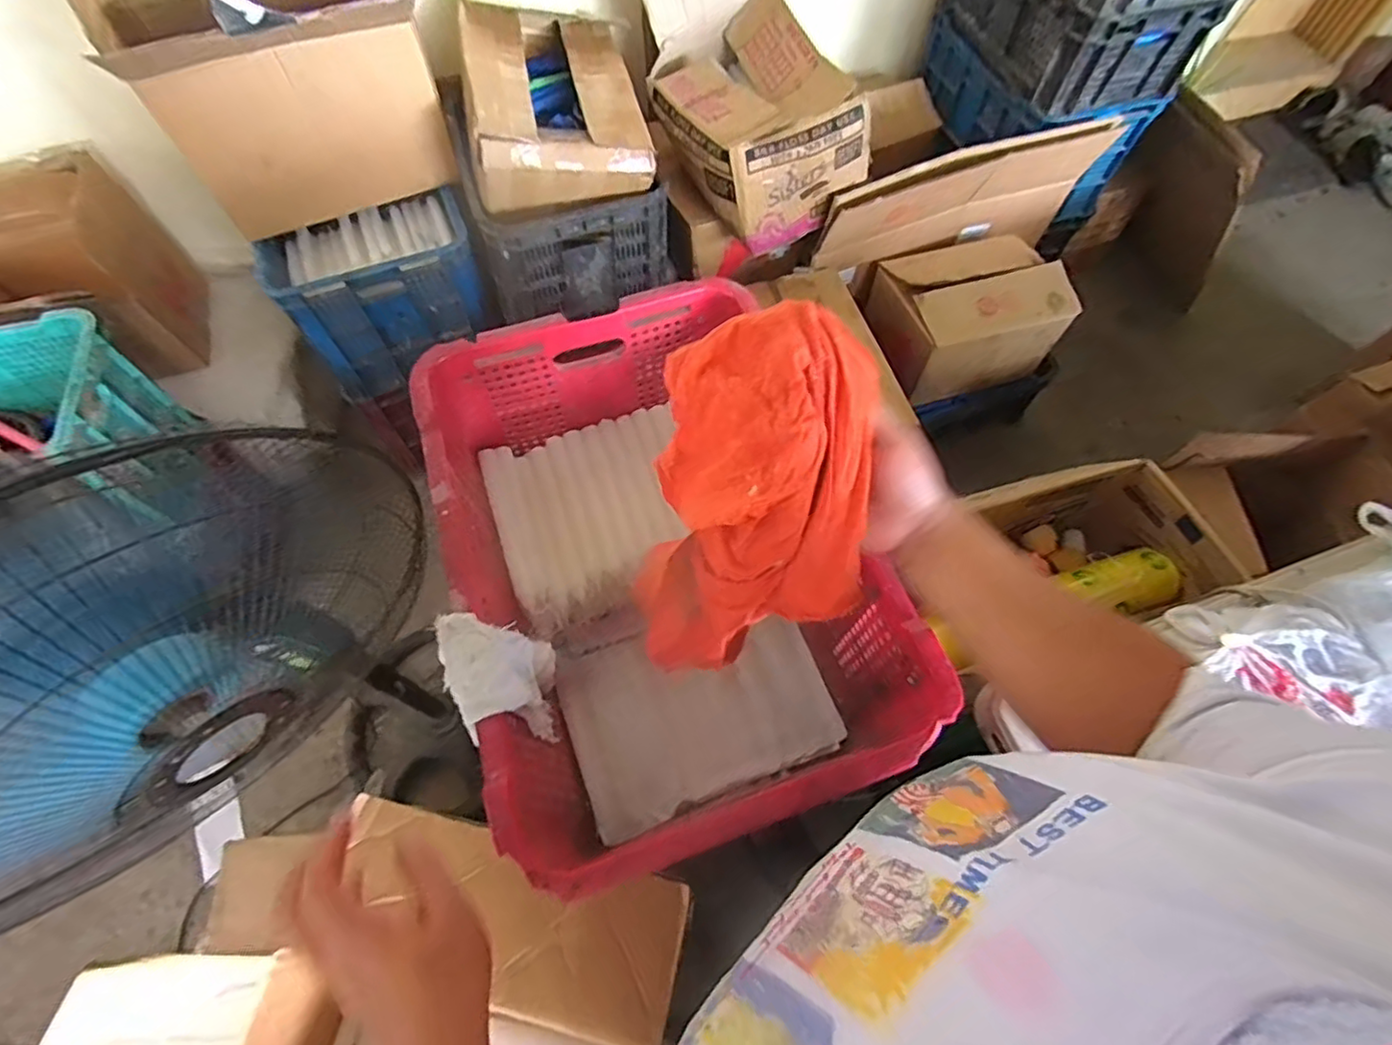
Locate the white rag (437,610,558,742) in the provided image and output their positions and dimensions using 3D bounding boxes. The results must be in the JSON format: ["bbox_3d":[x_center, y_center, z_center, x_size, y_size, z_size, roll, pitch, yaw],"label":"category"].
[{"bbox_3d":[-0.171,0.133,0.521,0.086,0.094,0.098,-6,63,-4],"label":"white rag"}]

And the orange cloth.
[{"bbox_3d":[0.035,-0.002,0.428,0.131,0.239,0.150,2,63,0],"label":"orange cloth"}]

